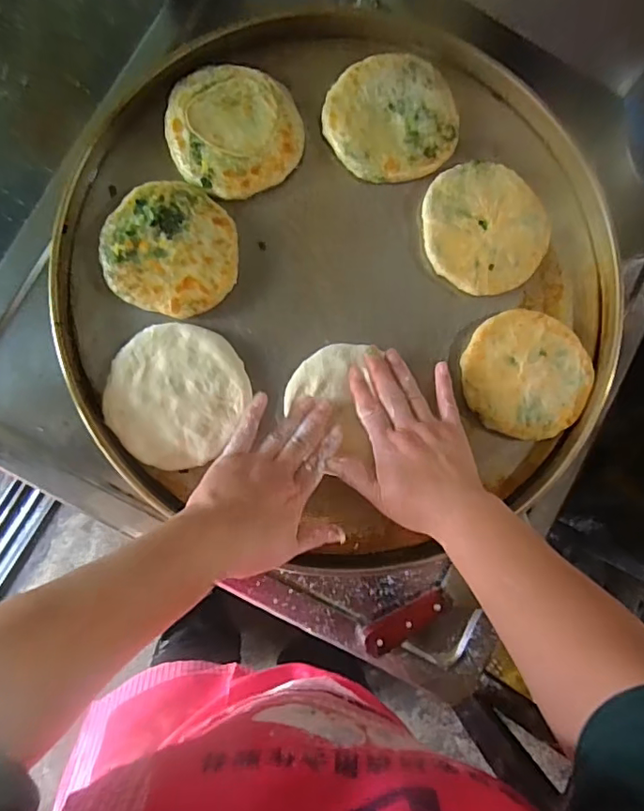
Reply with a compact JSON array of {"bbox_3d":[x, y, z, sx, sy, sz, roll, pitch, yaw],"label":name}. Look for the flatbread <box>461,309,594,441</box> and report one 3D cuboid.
[{"bbox_3d":[0.198,-0.030,0.527,0.121,0.014,0.119,0,87,-6],"label":"flatbread"}]

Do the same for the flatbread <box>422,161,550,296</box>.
[{"bbox_3d":[0.160,-0.173,0.530,0.118,0.018,0.125,0,87,-6],"label":"flatbread"}]

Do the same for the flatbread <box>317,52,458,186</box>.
[{"bbox_3d":[0.066,-0.280,0.531,0.126,0.019,0.121,0,87,-6],"label":"flatbread"}]

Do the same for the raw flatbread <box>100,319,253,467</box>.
[{"bbox_3d":[-0.134,-0.010,0.494,0.116,0.009,0.126,0,87,-6],"label":"raw flatbread"}]

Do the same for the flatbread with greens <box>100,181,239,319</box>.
[{"bbox_3d":[-0.138,-0.144,0.498,0.119,0.010,0.118,0,87,-6],"label":"flatbread with greens"}]

